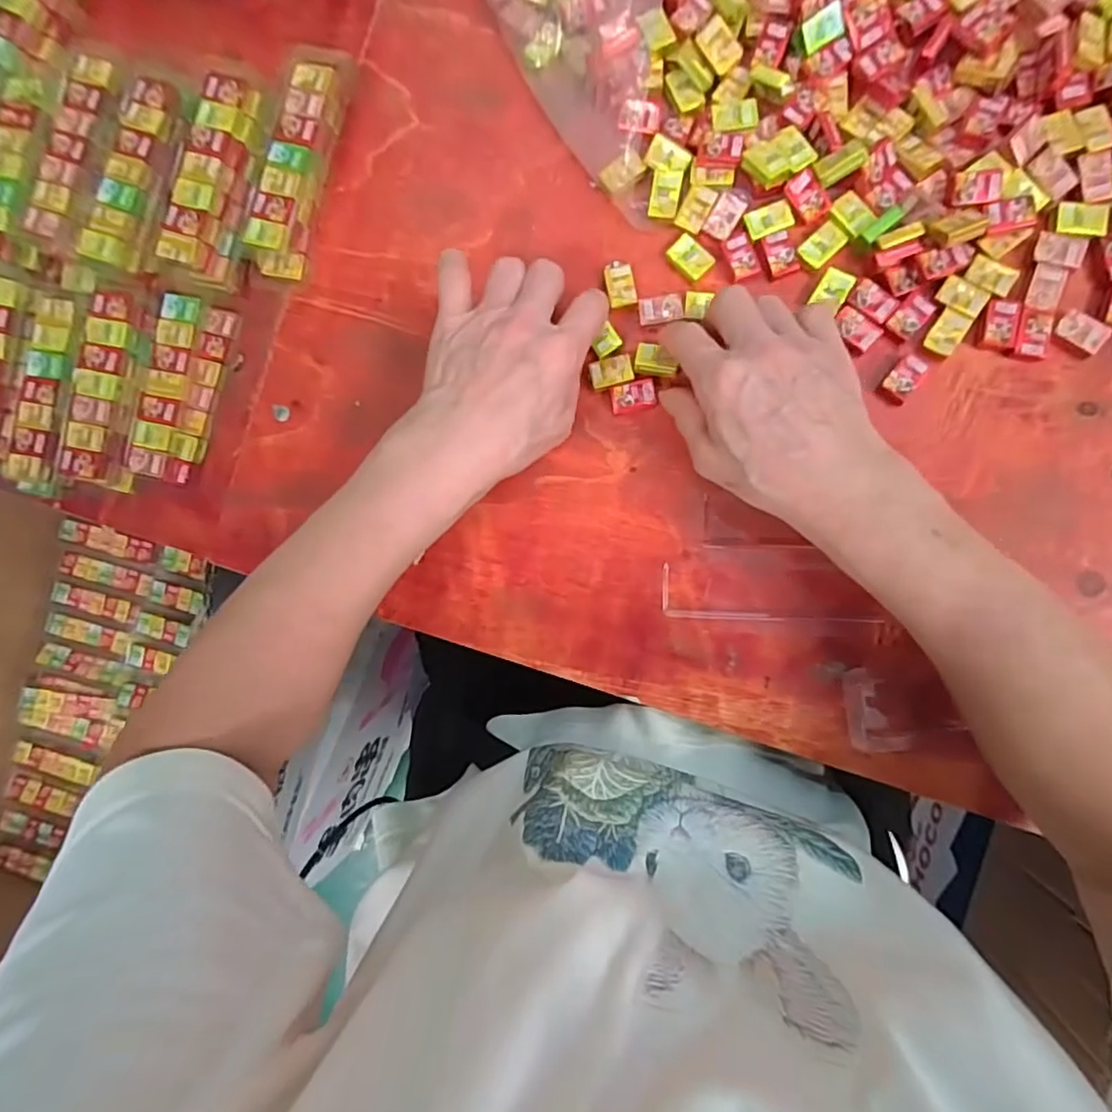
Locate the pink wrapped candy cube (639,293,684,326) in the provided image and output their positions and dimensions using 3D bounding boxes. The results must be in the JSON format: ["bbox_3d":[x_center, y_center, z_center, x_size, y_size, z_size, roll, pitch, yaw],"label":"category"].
[{"bbox_3d":[0.063,-0.147,0.357,0.026,0.006,0.018,-6,86,8],"label":"pink wrapped candy cube"}]

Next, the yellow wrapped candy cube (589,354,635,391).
[{"bbox_3d":[0.033,-0.111,0.359,0.025,0.004,0.017,-16,85,7],"label":"yellow wrapped candy cube"}]

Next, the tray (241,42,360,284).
[{"bbox_3d":[-0.168,-0.256,0.385,0.042,0.029,0.147,16,90,9],"label":"tray"}]

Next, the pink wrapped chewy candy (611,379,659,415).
[{"bbox_3d":[0.046,-0.096,0.358,0.026,0.005,0.016,-12,86,7],"label":"pink wrapped chewy candy"}]

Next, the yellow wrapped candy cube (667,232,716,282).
[{"bbox_3d":[0.080,-0.178,0.356,0.017,0.004,0.027,-42,83,4],"label":"yellow wrapped candy cube"}]

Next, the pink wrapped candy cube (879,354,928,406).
[{"bbox_3d":[0.196,-0.100,0.338,0.016,0.008,0.027,37,93,8],"label":"pink wrapped candy cube"}]

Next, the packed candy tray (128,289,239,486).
[{"bbox_3d":[-0.244,-0.109,0.391,0.046,0.006,0.118,12,89,-10],"label":"packed candy tray"}]

